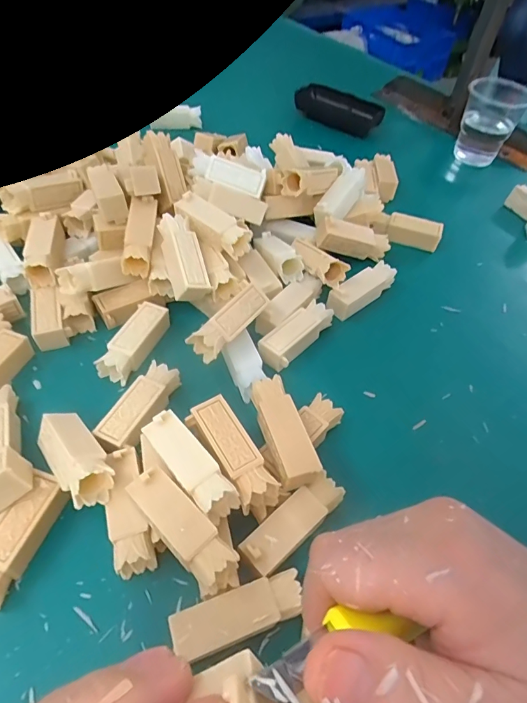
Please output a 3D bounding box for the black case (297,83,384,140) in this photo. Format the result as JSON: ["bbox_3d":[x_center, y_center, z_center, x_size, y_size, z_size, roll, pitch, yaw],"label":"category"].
[{"bbox_3d":[0.098,-0.312,0.558,0.118,0.030,0.037,30,57,18],"label":"black case"}]

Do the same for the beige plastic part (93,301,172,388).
[{"bbox_3d":[-0.090,-0.007,0.303,0.021,0.020,0.063,21,54,12],"label":"beige plastic part"}]

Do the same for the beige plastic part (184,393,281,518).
[{"bbox_3d":[-0.017,0.056,0.235,0.023,0.020,0.063,-27,59,-22],"label":"beige plastic part"}]

